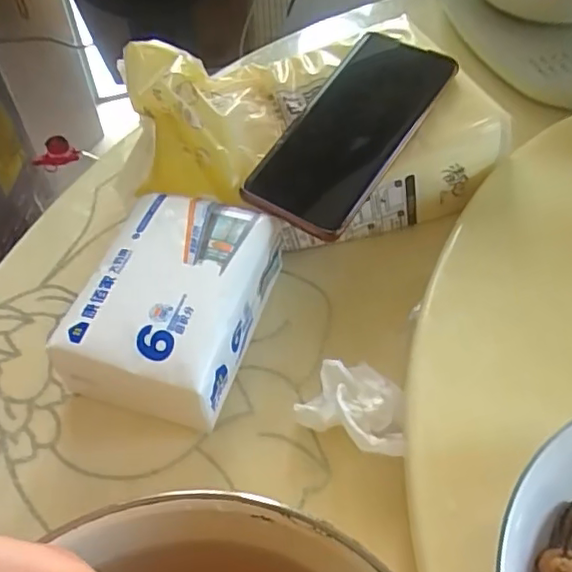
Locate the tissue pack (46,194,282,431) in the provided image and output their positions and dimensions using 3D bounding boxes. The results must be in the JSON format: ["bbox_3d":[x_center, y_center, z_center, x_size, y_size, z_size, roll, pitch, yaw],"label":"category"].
[{"bbox_3d":[-0.066,0.012,0.356,0.092,0.059,0.125,16,56,12],"label":"tissue pack"}]

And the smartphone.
[{"bbox_3d":[0.043,-0.107,0.392,0.079,0.015,0.164,28,73,24],"label":"smartphone"}]

